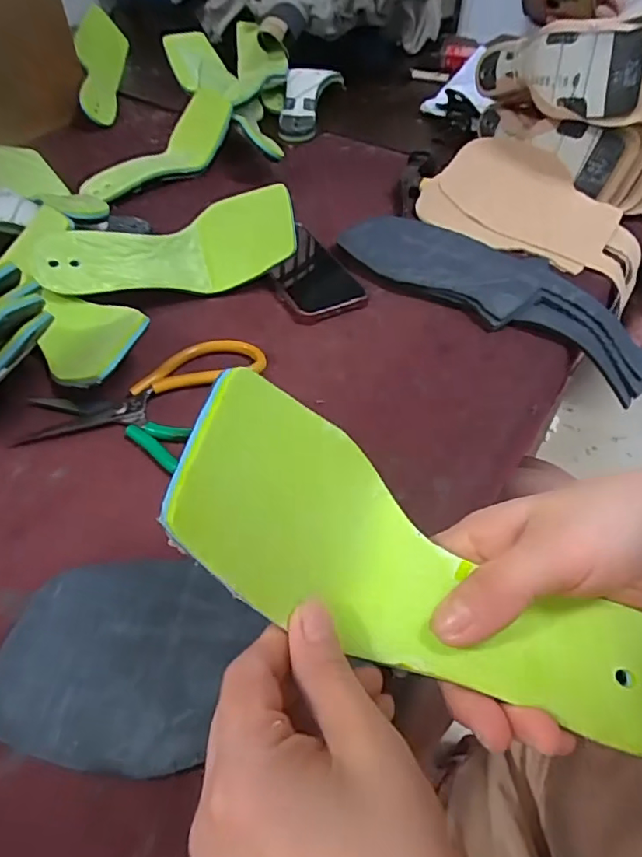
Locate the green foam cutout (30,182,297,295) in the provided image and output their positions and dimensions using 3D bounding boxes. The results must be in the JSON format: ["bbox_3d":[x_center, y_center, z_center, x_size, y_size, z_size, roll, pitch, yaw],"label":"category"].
[{"bbox_3d":[-0.133,-0.162,0.485,0.224,0.076,0.030,-13,9,-12],"label":"green foam cutout"}]

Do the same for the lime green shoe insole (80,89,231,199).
[{"bbox_3d":[-0.195,-0.337,0.664,0.217,0.046,0.066,-43,62,-14],"label":"lime green shoe insole"}]

